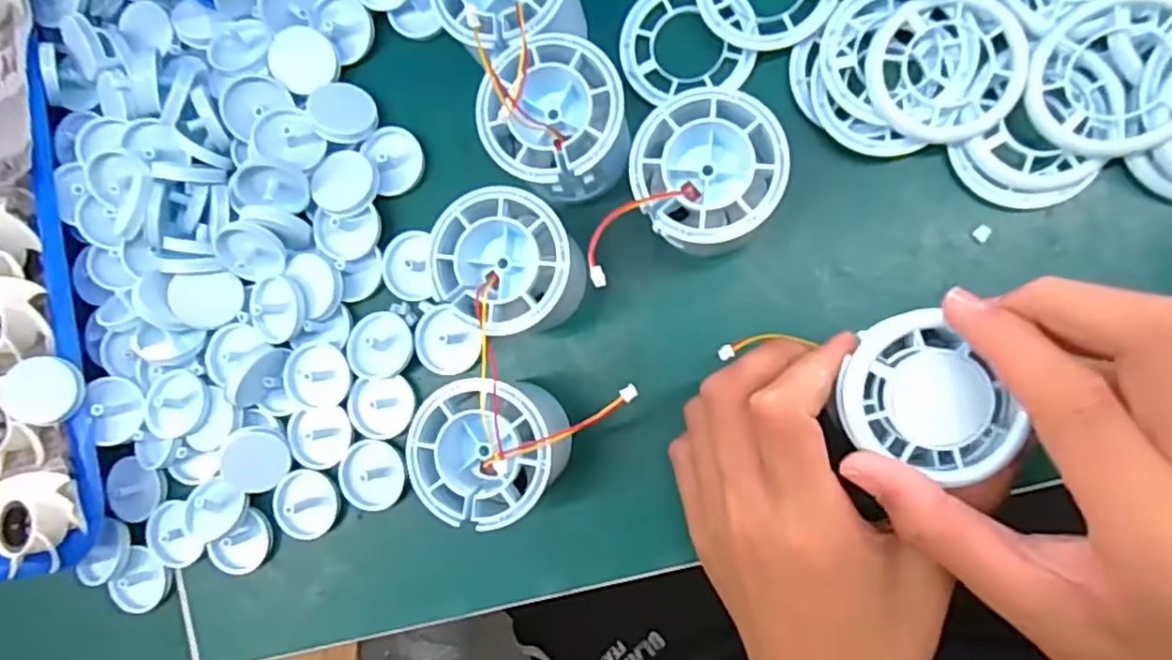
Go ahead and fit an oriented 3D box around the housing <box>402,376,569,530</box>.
[{"bbox_3d":[-0.036,0.048,0.279,0.054,0.053,0.055,-2,86,11],"label":"housing"}]

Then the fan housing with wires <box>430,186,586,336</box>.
[{"bbox_3d":[-0.029,-0.025,0.281,0.052,0.048,0.054,-1,87,11],"label":"fan housing with wires"}]

